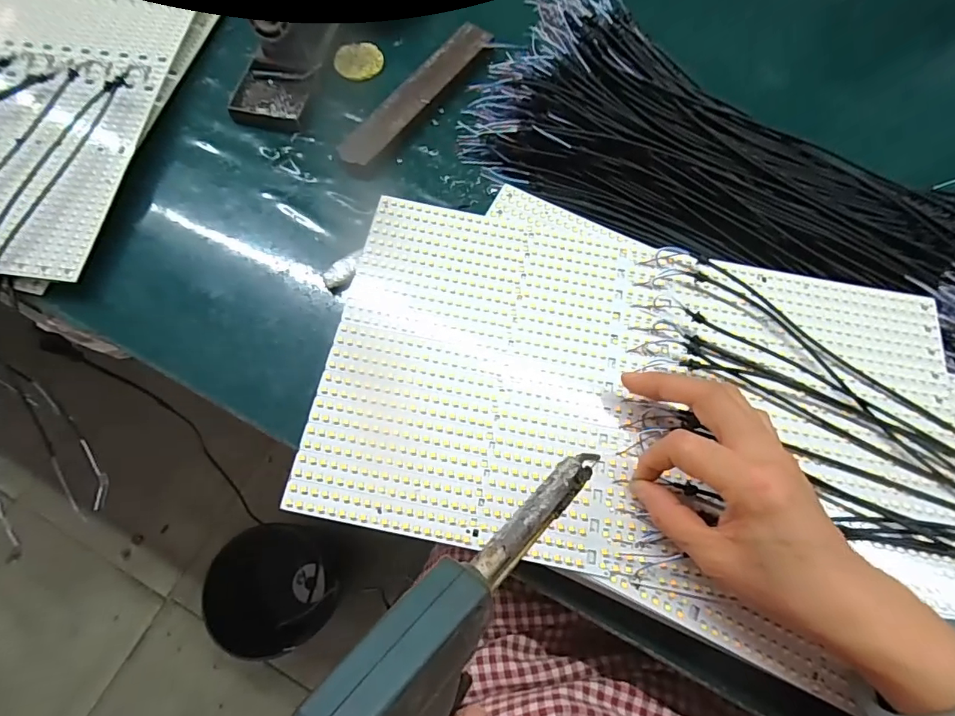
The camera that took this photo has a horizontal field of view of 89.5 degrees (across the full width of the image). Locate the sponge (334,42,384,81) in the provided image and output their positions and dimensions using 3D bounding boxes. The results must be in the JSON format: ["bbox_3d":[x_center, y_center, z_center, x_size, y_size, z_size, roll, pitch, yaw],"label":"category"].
[{"bbox_3d":[-0.116,-0.293,0.473,0.046,0.004,0.045,1,75,-2],"label":"sponge"}]

